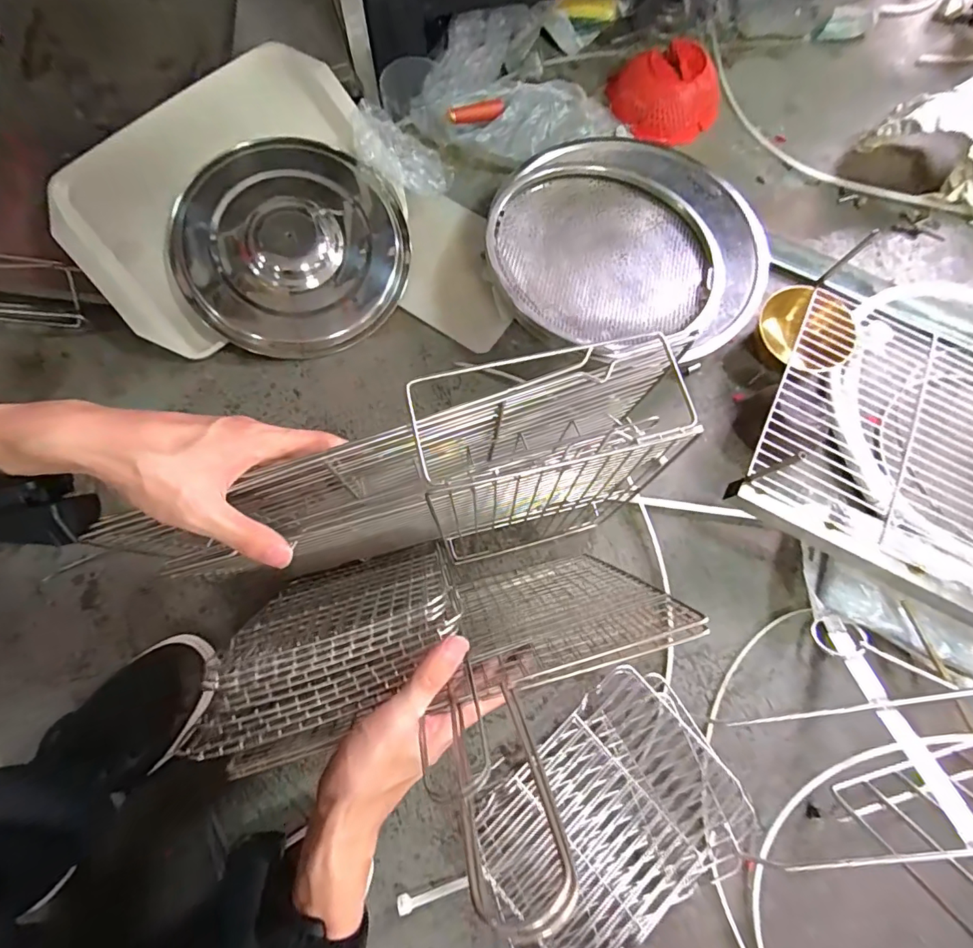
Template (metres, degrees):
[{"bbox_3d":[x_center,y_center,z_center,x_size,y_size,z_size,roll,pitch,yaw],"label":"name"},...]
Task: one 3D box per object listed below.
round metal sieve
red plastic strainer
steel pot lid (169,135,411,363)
[{"bbox_3d":[0.207,-0.337,0.709,0.399,0.070,0.374,0,73,-2],"label":"round metal sieve"},{"bbox_3d":[0.291,-0.628,0.804,0.187,0.067,0.158,21,73,5],"label":"red plastic strainer"},{"bbox_3d":[-0.266,-0.315,0.682,0.287,0.070,0.303,0,73,-2],"label":"steel pot lid"}]

